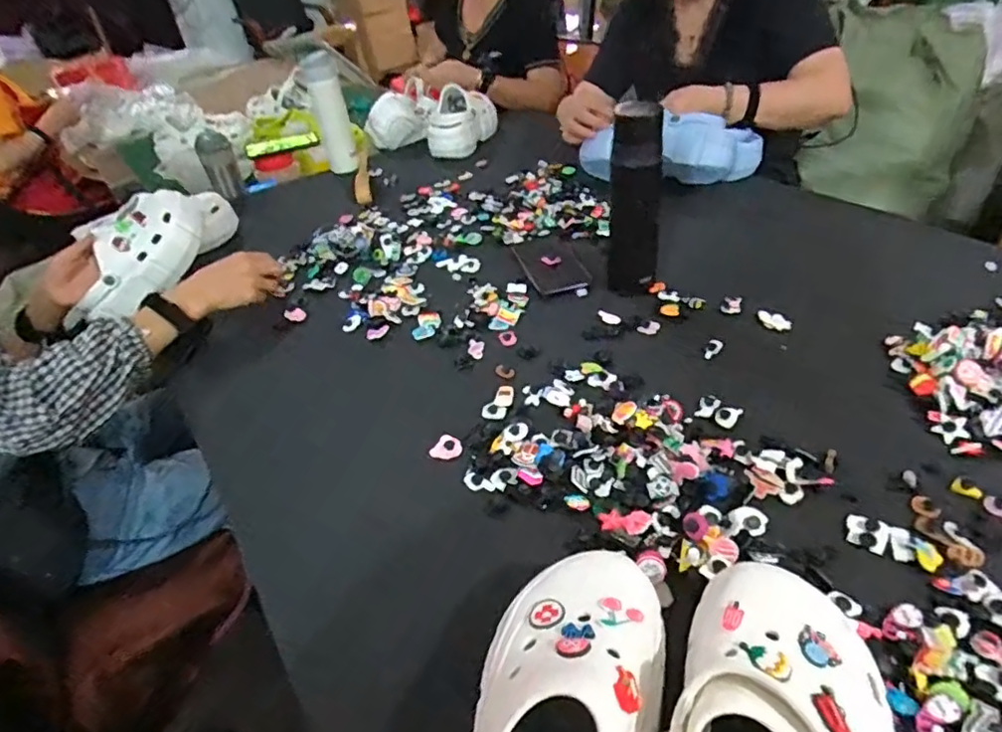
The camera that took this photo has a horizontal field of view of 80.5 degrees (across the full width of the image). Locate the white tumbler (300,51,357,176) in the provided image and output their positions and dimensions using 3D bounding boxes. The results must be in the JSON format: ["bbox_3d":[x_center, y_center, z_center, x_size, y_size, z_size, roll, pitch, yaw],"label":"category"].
[{"bbox_3d":[-0.356,-0.525,1.236,0.068,0.227,0.059,-15,39,-9],"label":"white tumbler"}]

